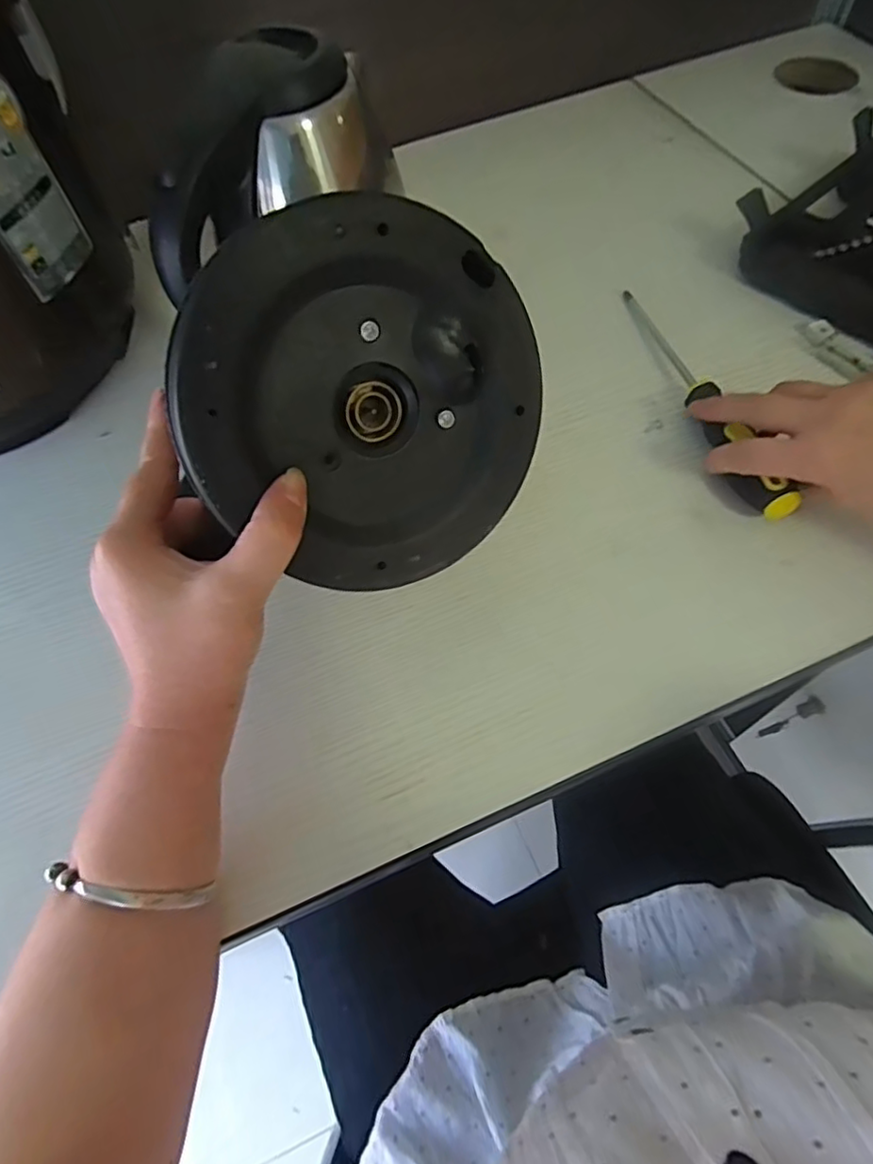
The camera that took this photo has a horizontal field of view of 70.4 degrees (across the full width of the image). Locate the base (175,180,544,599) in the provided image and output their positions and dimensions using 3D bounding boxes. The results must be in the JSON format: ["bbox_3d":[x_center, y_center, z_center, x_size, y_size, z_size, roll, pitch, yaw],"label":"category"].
[{"bbox_3d":[-0.023,-0.071,0.251,0.140,0.141,0.013,-52,32,0],"label":"base"}]

